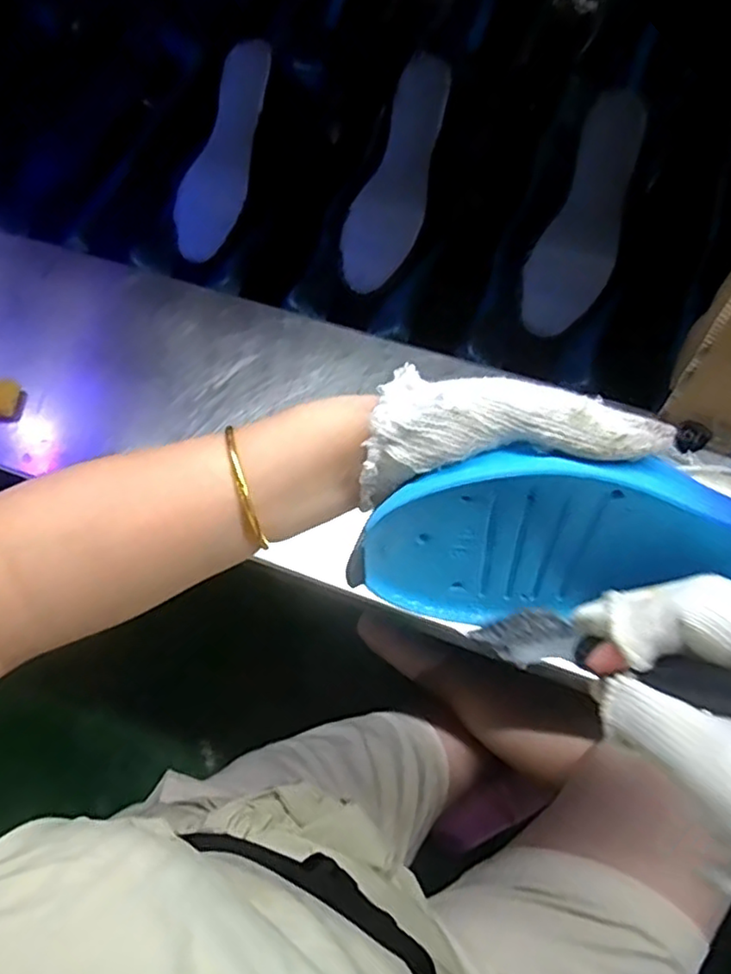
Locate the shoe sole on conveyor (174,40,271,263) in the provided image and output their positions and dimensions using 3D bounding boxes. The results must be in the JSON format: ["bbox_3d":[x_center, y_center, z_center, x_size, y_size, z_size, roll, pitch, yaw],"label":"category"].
[{"bbox_3d":[-0.152,-0.366,0.714,0.078,0.013,0.237,18,92,11],"label":"shoe sole on conveyor"}]

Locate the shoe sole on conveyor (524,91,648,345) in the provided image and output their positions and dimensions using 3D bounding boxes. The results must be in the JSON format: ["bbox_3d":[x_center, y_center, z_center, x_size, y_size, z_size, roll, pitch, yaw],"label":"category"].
[{"bbox_3d":[0.219,-0.266,0.644,0.075,0.017,0.232,20,97,12],"label":"shoe sole on conveyor"}]

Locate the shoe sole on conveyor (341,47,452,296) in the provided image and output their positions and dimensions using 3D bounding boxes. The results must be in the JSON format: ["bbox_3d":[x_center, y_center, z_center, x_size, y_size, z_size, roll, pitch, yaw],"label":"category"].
[{"bbox_3d":[0.036,-0.325,0.679,0.074,0.022,0.242,19,94,12],"label":"shoe sole on conveyor"}]

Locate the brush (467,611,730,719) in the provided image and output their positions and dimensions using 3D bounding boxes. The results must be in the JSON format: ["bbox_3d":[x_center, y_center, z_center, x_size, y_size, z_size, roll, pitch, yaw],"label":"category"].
[{"bbox_3d":[0.113,0.072,0.247,0.019,0.178,0.031,49,67,-23],"label":"brush"}]

